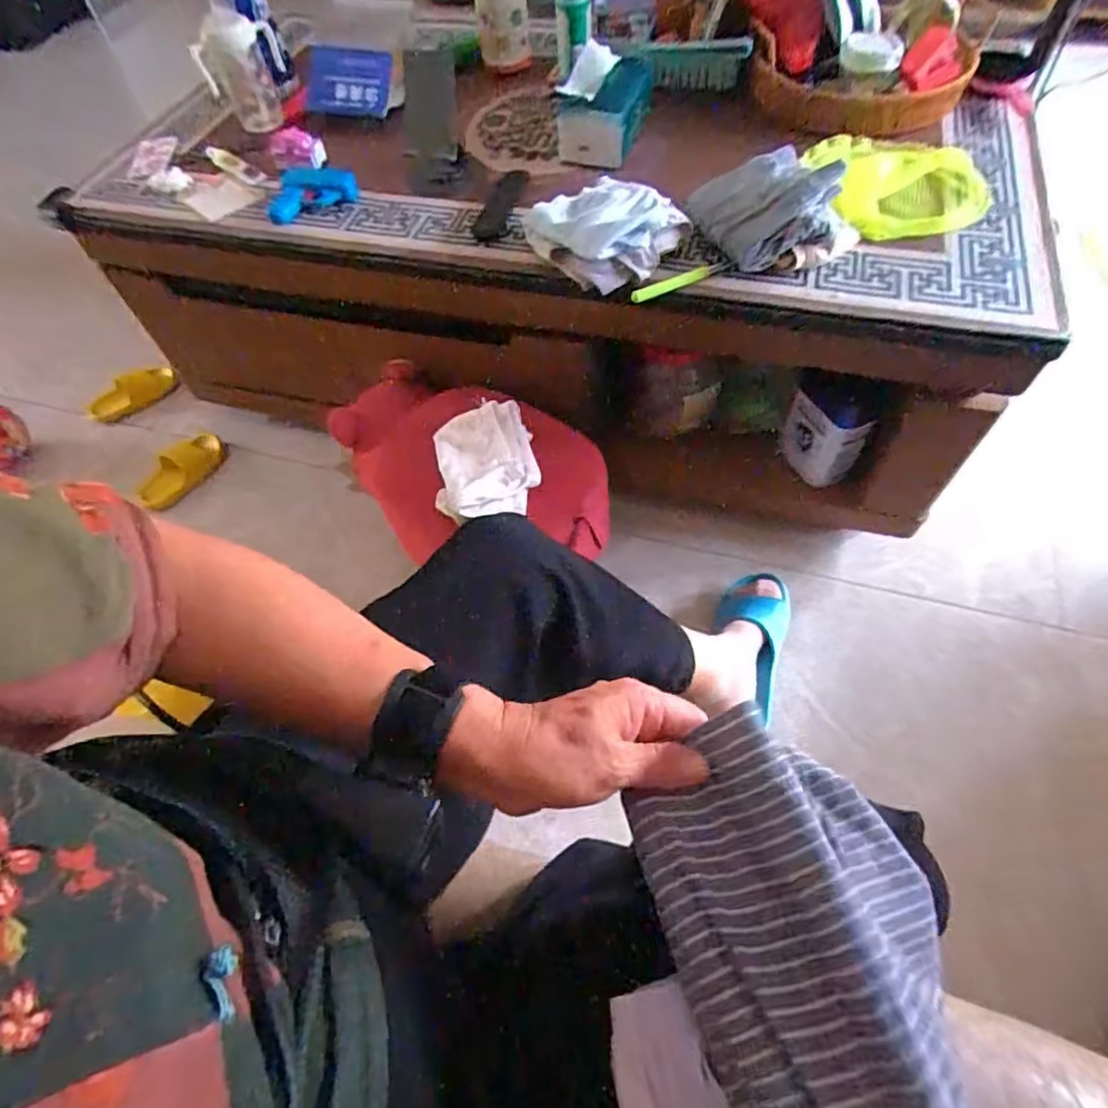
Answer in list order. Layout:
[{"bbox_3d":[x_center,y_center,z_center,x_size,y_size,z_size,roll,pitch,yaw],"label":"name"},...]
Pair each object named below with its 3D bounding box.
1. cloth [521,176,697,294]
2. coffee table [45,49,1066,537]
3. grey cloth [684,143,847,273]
[{"bbox_3d":[0.060,-0.380,0.710,0.142,0.060,0.131,-26,60,-11],"label":"cloth"},{"bbox_3d":[-0.005,-0.460,0.958,1.189,0.414,0.491,15,61,13],"label":"coffee table"},{"bbox_3d":[0.236,-0.385,0.691,0.138,0.080,0.122,-21,60,-9],"label":"grey cloth"}]

